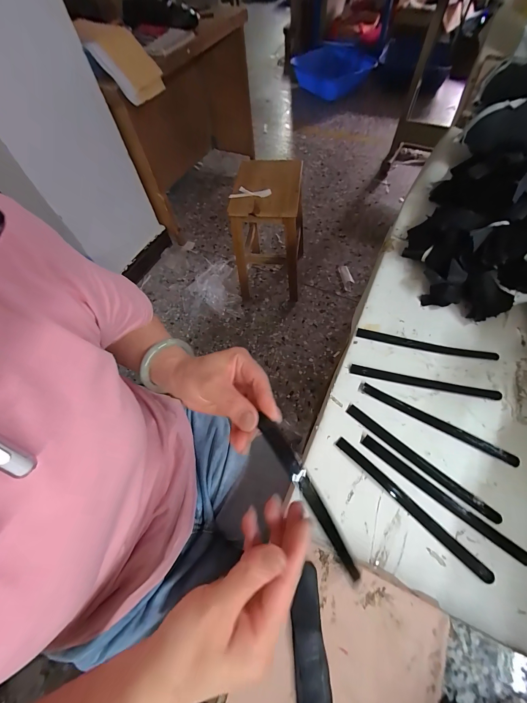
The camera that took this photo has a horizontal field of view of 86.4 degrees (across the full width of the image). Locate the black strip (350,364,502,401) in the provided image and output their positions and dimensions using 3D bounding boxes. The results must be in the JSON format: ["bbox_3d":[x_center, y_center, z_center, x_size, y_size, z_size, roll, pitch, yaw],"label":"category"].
[{"bbox_3d":[0.204,0.039,0.360,0.178,0.004,0.013,10,62,10],"label":"black strip"}]

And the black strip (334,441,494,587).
[{"bbox_3d":[0.151,0.160,0.298,0.014,0.004,0.178,-42,66,-17],"label":"black strip"}]

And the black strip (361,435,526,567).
[{"bbox_3d":[0.186,0.151,0.299,0.177,0.004,0.013,36,69,21],"label":"black strip"}]

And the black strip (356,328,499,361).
[{"bbox_3d":[0.218,-0.009,0.383,0.175,0.007,0.015,12,63,11],"label":"black strip"}]

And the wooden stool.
[{"bbox_3d":[0.020,-0.483,1.177,0.262,0.497,0.308,6,62,8],"label":"wooden stool"}]

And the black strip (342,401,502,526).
[{"bbox_3d":[0.173,0.122,0.318,0.177,0.004,0.015,38,70,22],"label":"black strip"}]

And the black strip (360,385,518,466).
[{"bbox_3d":[0.205,0.084,0.338,0.177,0.005,0.014,27,67,18],"label":"black strip"}]

